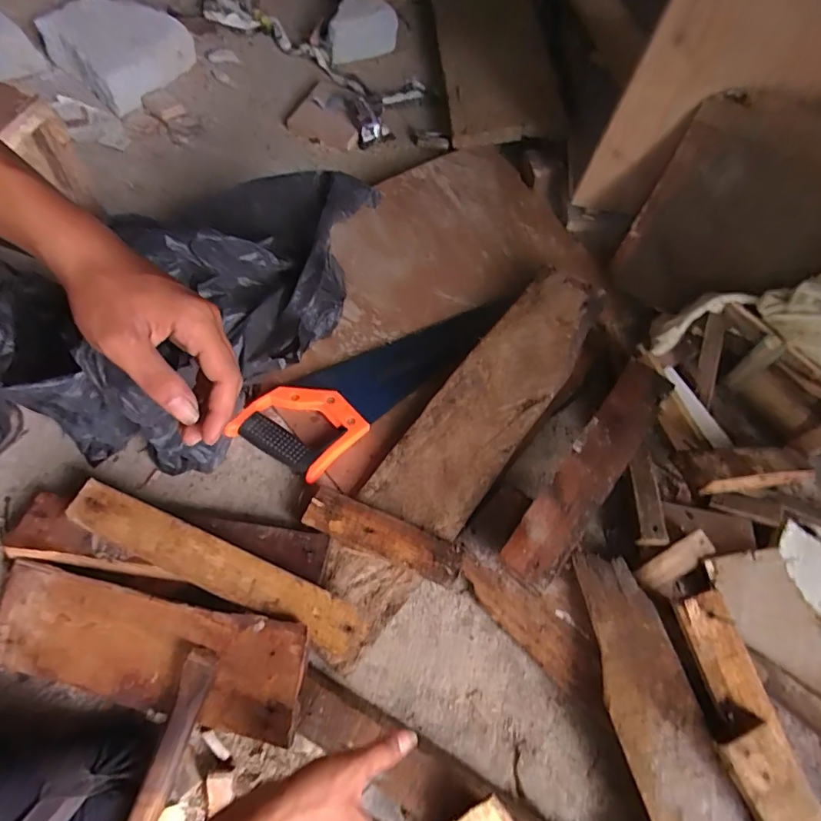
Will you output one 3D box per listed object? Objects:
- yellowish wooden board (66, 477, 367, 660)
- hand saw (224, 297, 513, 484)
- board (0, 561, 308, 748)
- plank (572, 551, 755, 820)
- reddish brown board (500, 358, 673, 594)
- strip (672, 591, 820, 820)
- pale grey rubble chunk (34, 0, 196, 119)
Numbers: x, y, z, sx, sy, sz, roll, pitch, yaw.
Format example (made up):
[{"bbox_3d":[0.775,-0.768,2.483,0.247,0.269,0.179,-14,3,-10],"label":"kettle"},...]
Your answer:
[{"bbox_3d":[-0.188,0.149,0.477,0.308,0.016,0.046,24,64,5],"label":"yellowish wooden board"},{"bbox_3d":[-0.039,-0.058,0.640,0.368,0.025,0.116,-41,74,-19],"label":"hand saw"},{"bbox_3d":[-0.252,0.224,0.465,0.310,0.010,0.101,9,84,9],"label":"board"},{"bbox_3d":[0.266,0.395,0.419,0.084,0.019,0.531,-12,67,-12],"label":"plank"},{"bbox_3d":[0.209,0.058,0.560,0.057,0.015,0.317,36,65,15],"label":"reddish brown board"},{"bbox_3d":[0.313,0.318,0.435,0.064,0.036,0.295,-15,66,-9],"label":"strip"},{"bbox_3d":[-0.499,-0.615,0.826,0.231,0.059,0.188,34,68,11],"label":"pale grey rubble chunk"}]

